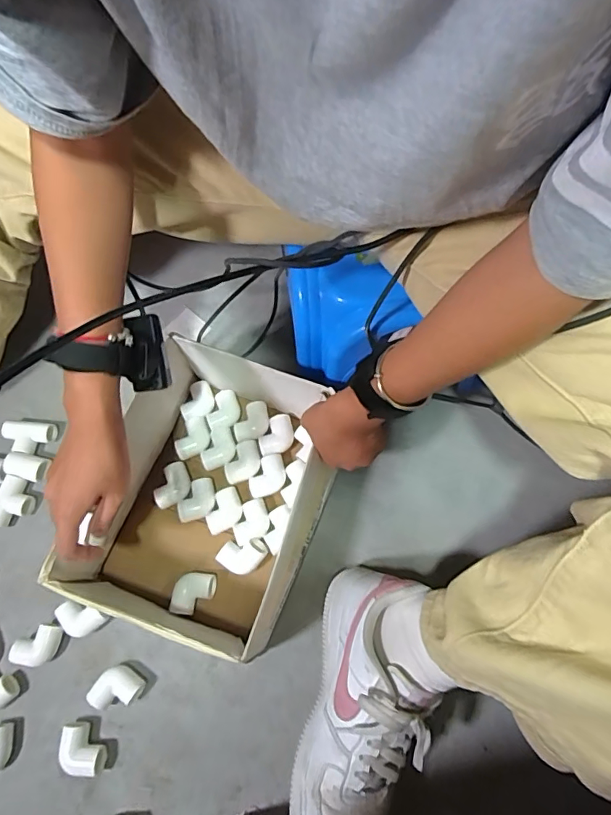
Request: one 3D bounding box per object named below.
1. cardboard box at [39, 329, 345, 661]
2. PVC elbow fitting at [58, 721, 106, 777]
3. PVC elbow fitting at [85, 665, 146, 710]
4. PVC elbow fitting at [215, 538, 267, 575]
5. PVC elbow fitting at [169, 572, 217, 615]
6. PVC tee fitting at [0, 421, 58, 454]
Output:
[{"bbox_3d":[-0.096,0.096,0.545,0.218,0.122,0.281,19,71,10],"label":"cardboard box"},{"bbox_3d":[-0.231,0.354,0.498,0.055,0.023,0.034,37,75,15],"label":"PVC elbow fitting"},{"bbox_3d":[-0.202,0.302,0.518,0.044,0.025,0.047,33,74,14],"label":"PVC elbow fitting"},{"bbox_3d":[-0.071,0.173,0.557,0.054,0.034,0.036,-5,69,1],"label":"PVC elbow fitting"},{"bbox_3d":[-0.126,0.212,0.551,0.045,0.030,0.047,8,69,6],"label":"PVC elbow fitting"},{"bbox_3d":[-0.361,0.041,0.636,0.070,0.028,0.042,1,69,3],"label":"PVC tee fitting"}]

